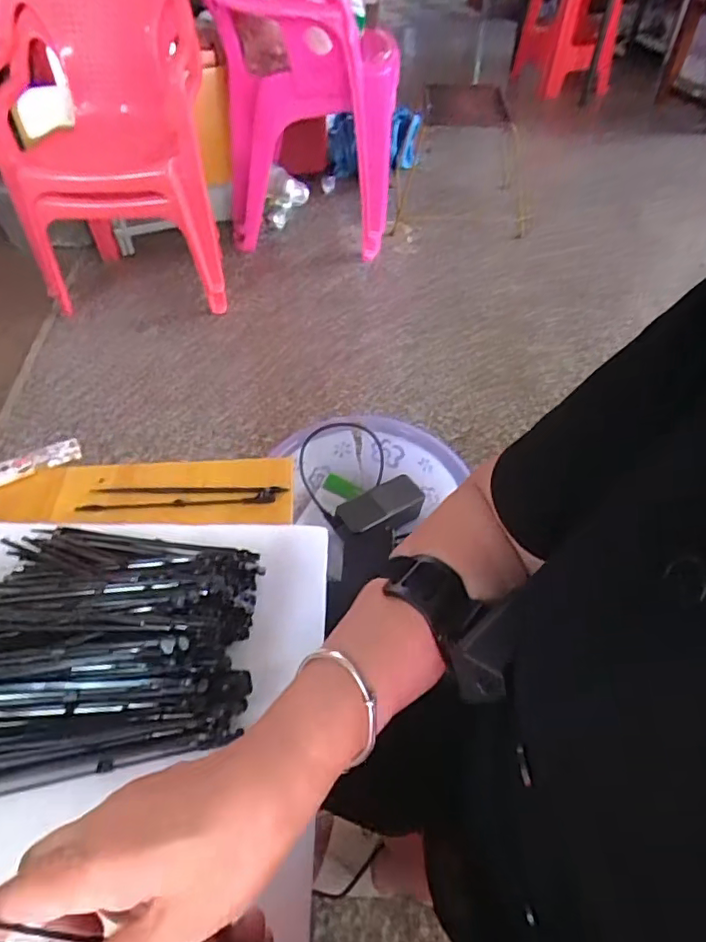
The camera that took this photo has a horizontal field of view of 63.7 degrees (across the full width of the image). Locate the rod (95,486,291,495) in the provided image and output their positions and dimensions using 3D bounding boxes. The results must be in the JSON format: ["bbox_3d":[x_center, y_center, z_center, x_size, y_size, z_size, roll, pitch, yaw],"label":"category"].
[{"bbox_3d":[-0.150,0.018,0.520,0.177,0.006,0.010,0,48,-1],"label":"rod"}]

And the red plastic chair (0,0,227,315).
[{"bbox_3d":[-0.639,-0.861,1.471,0.510,0.695,0.530,-7,49,-6],"label":"red plastic chair"}]

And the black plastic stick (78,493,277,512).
[{"bbox_3d":[-0.159,0.029,0.512,0.174,0.005,0.009,-3,49,-4],"label":"black plastic stick"}]

